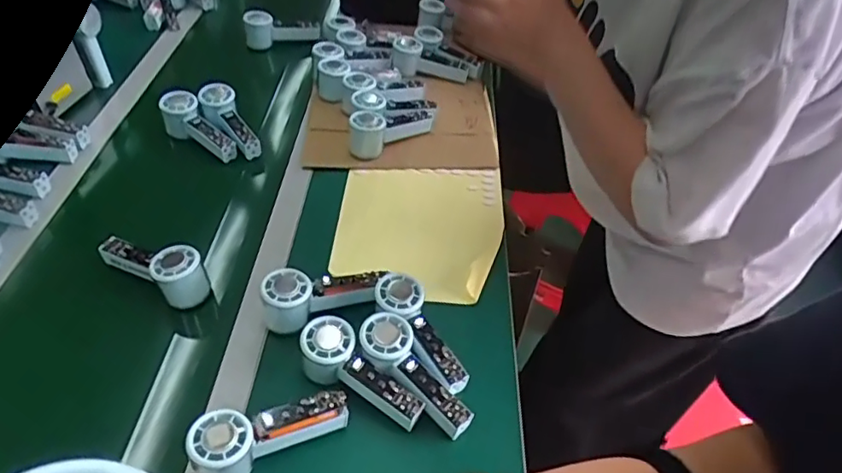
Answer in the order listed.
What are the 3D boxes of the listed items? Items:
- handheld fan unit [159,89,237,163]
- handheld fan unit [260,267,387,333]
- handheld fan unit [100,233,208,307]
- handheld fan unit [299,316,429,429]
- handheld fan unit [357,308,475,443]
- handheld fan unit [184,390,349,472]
[{"bbox_3d":[-0.358,-0.173,0.928,0.156,0.056,0.052,38,51,6],"label":"handheld fan unit"},{"bbox_3d":[-0.118,0.070,0.687,0.137,0.052,0.053,-4,45,-10],"label":"handheld fan unit"},{"bbox_3d":[-0.333,0.034,0.717,0.154,0.063,0.051,25,48,19],"label":"handheld fan unit"},{"bbox_3d":[-0.065,0.149,0.625,0.154,0.050,0.057,33,50,10],"label":"handheld fan unit"},{"bbox_3d":[-0.006,0.146,0.618,0.052,0.028,0.154,-34,72,-33],"label":"handheld fan unit"},{"bbox_3d":[-0.149,0.191,0.568,0.151,0.055,0.053,-18,49,-22],"label":"handheld fan unit"}]

